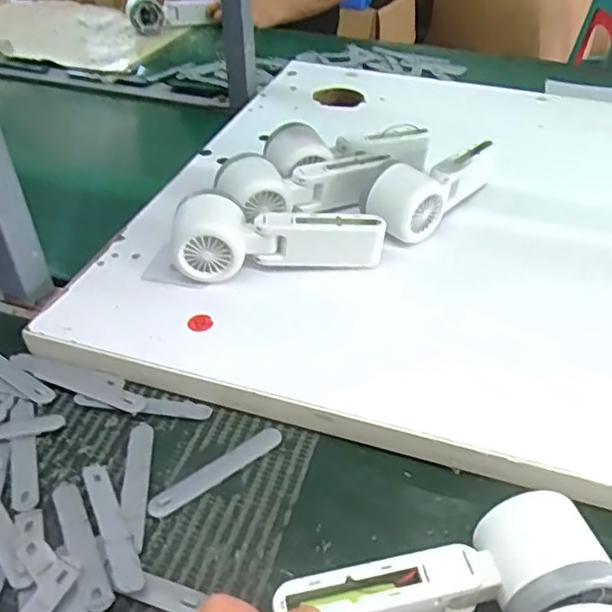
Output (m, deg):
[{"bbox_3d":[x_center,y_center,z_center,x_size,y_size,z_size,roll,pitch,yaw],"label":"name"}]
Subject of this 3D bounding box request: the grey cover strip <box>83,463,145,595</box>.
[{"bbox_3d":[-0.114,0.126,0.364,0.016,0.006,0.099,-19,44,-21],"label":"grey cover strip"}]

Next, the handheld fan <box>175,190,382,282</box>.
[{"bbox_3d":[-0.023,-0.060,0.510,0.167,0.047,0.059,-5,41,-6],"label":"handheld fan"}]

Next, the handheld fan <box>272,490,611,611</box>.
[{"bbox_3d":[0.071,0.142,0.316,0.170,0.046,0.058,-6,40,-8],"label":"handheld fan"}]

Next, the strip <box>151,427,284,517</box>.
[{"bbox_3d":[-0.055,0.104,0.396,0.094,0.005,0.015,-28,48,-28],"label":"strip"}]

